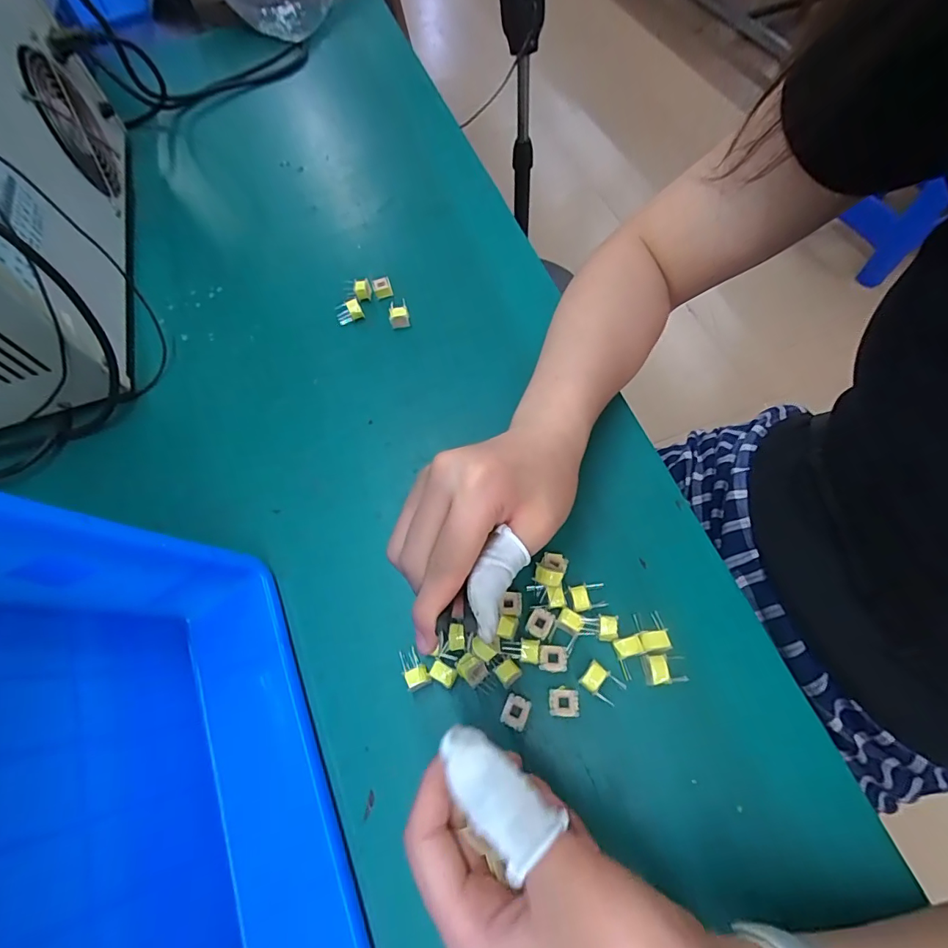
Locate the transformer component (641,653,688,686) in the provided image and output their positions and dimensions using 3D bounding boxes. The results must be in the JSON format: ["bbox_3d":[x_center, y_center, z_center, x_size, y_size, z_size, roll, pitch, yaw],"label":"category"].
[{"bbox_3d":[0.111,0.115,0.276,0.023,0.013,0.016,-6,63,1],"label":"transformer component"}]

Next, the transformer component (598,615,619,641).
[{"bbox_3d":[0.081,0.094,0.283,0.011,0.012,0.015,3,63,5],"label":"transformer component"}]

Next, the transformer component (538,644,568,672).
[{"bbox_3d":[0.048,0.111,0.281,0.016,0.007,0.014,2,63,4],"label":"transformer component"}]

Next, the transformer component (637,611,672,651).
[{"bbox_3d":[0.107,0.096,0.283,0.017,0.010,0.021,-5,63,1],"label":"transformer component"}]

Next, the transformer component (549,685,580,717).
[{"bbox_3d":[0.052,0.133,0.274,0.016,0.011,0.016,-1,63,3],"label":"transformer component"}]

